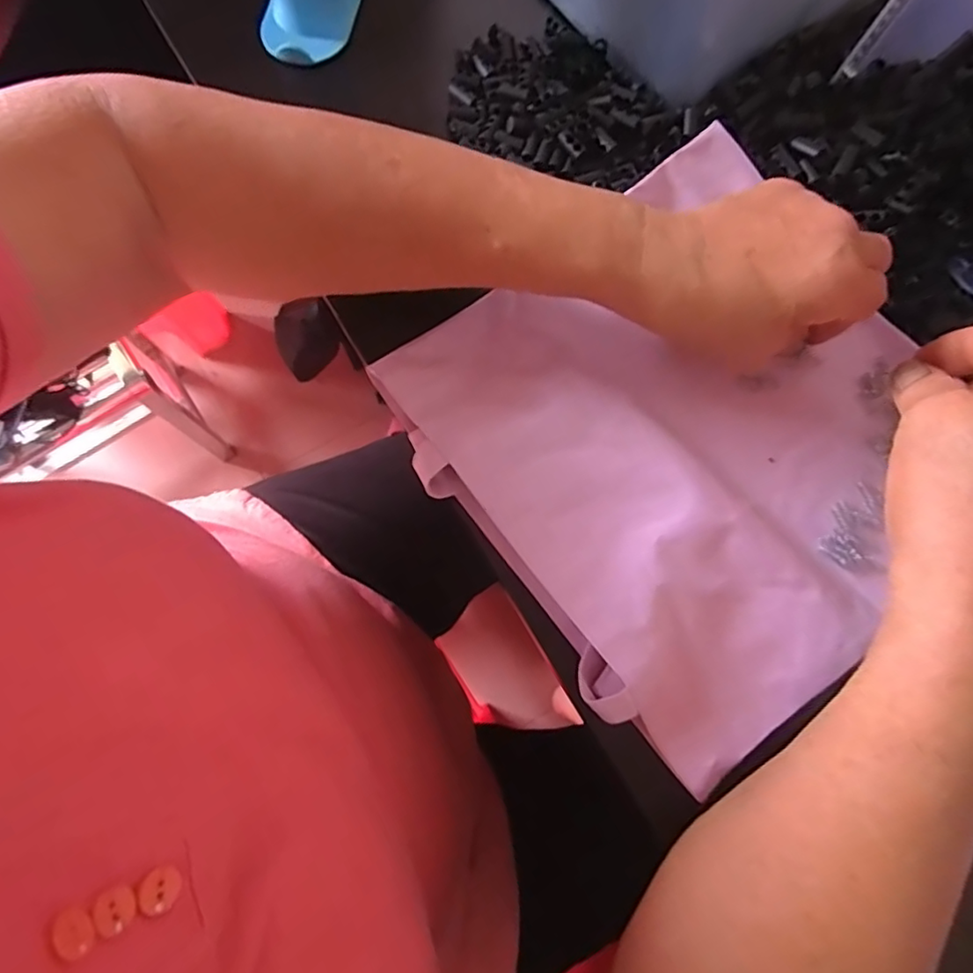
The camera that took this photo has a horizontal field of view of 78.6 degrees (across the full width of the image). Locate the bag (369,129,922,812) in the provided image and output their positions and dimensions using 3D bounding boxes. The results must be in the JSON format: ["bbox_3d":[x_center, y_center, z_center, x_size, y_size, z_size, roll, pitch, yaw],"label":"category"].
[{"bbox_3d":[0.106,-0.026,0.303,0.239,0.023,0.253,-36,79,-9],"label":"bag"}]

